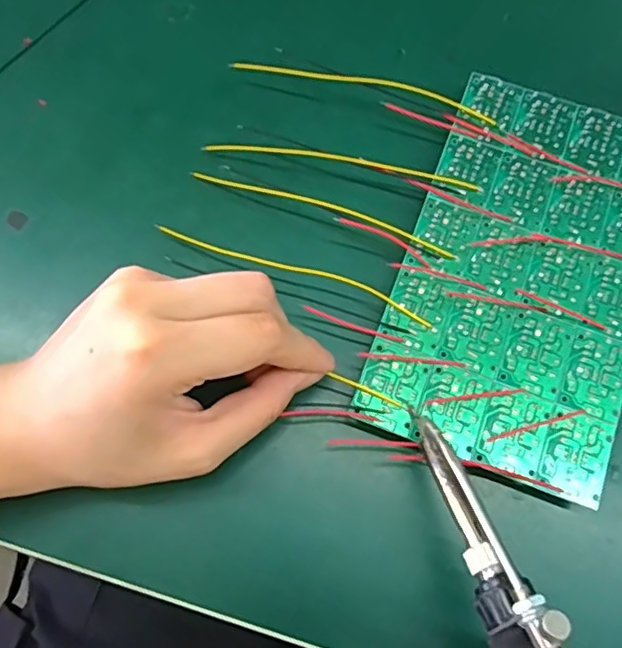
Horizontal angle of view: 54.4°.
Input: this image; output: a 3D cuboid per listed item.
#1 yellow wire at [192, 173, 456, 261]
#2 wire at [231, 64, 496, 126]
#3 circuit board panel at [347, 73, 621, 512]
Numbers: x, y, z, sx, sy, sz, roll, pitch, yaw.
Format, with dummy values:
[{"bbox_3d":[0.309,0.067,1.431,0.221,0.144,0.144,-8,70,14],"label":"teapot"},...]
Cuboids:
[{"bbox_3d":[0.004,-0.051,0.275,0.126,0.014,0.005,21,74,6],"label":"yellow wire"},{"bbox_3d":[0.024,-0.112,0.283,0.125,0.007,0.011,12,73,3],"label":"wire"},{"bbox_3d":[0.093,-0.024,0.260,0.100,0.006,0.172,20,75,6],"label":"circuit board panel"}]

